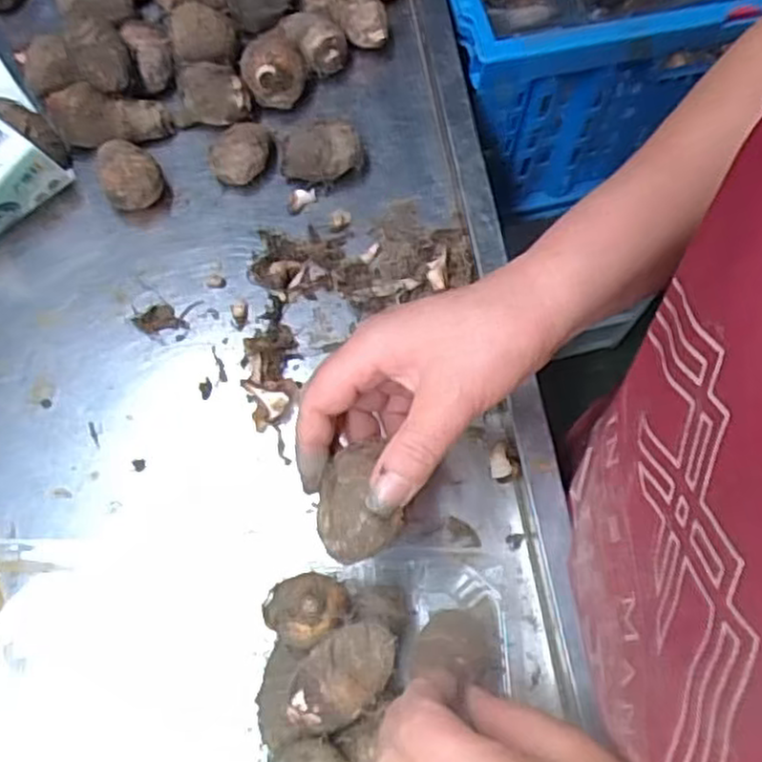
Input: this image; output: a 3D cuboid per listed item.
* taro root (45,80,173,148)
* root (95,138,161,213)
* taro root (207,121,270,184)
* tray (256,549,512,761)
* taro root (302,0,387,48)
[{"bbox_3d":[-0.173,-0.168,0.470,0.072,0.034,0.034,-1,69,-16],"label":"taro root"},{"bbox_3d":[-0.155,-0.124,0.459,0.034,0.038,0.040,-30,72,-10],"label":"root"},{"bbox_3d":[-0.089,-0.145,0.469,0.036,0.033,0.038,3,70,2],"label":"taro root"},{"bbox_3d":[0.001,0.162,0.330,0.113,0.066,0.162,2,70,1],"label":"tray"},{"bbox_3d":[-0.025,-0.248,0.506,0.061,0.036,0.030,14,70,5],"label":"taro root"}]

